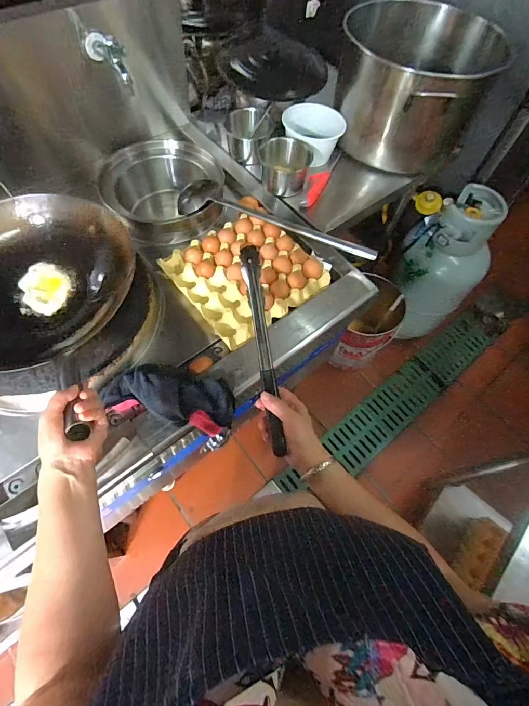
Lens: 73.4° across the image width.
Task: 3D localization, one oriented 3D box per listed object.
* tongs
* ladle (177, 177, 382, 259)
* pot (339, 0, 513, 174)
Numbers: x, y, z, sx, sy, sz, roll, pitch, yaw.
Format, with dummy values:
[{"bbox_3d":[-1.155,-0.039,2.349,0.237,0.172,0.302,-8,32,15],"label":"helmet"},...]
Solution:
[{"bbox_3d":[-0.003,-0.019,0.561,0.028,0.029,0.346,-6,72,-7],"label":"tongs"},{"bbox_3d":[0.025,-0.311,0.832,0.488,0.056,0.093,19,63,6],"label":"ladle"},{"bbox_3d":[0.360,-0.682,0.928,0.317,0.250,0.341,-24,67,-15],"label":"pot"}]

